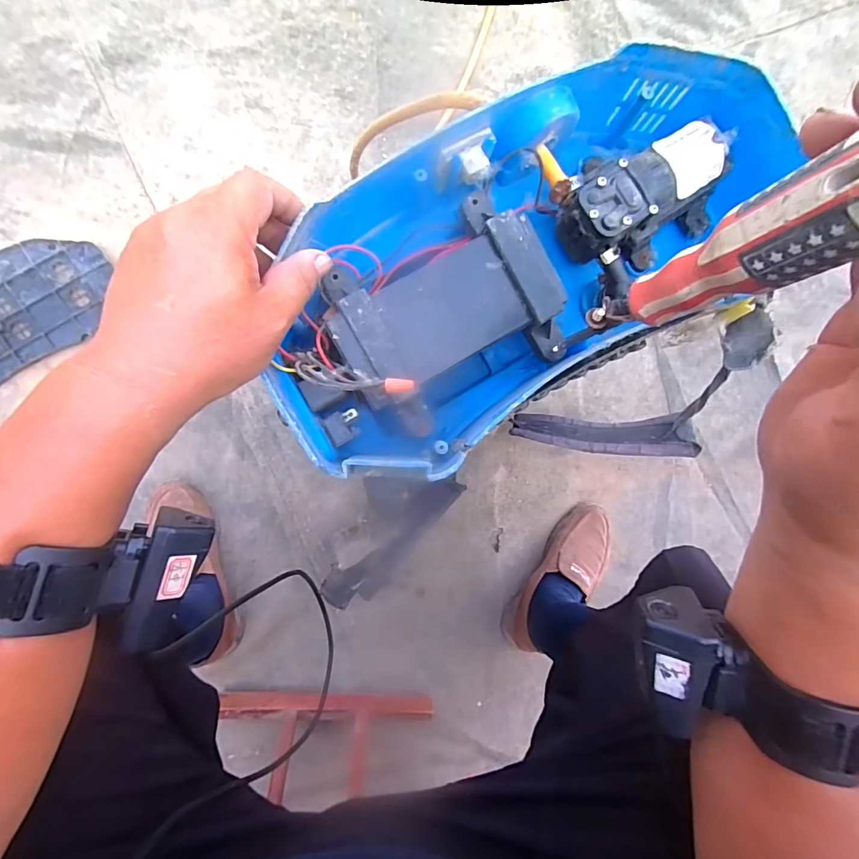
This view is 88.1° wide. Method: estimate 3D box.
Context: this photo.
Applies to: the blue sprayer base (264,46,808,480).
[{"bbox_3d":[0.057,-0.121,0.310,0.371,0.074,0.179,-40,94,-7],"label":"blue sprayer base"}]

